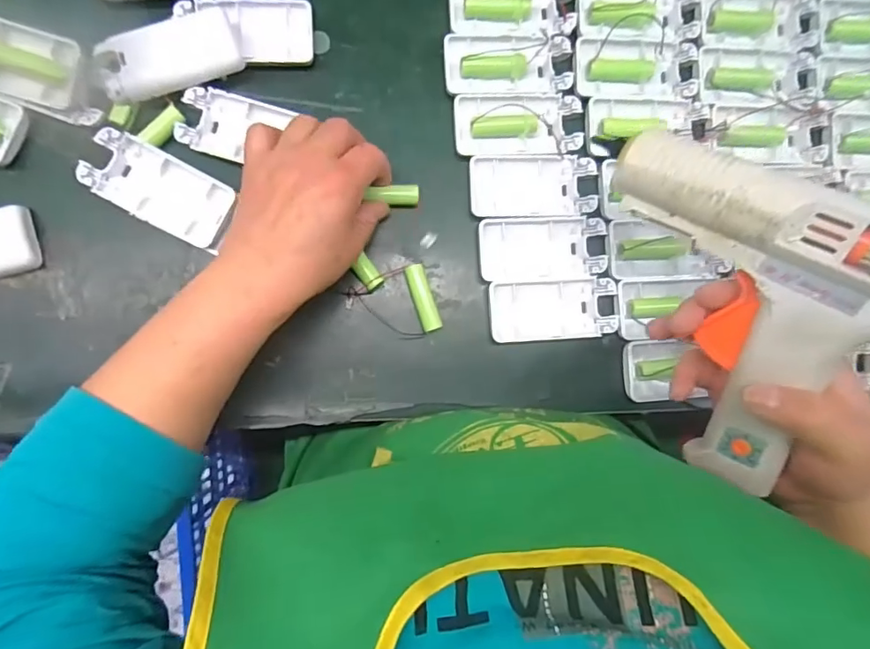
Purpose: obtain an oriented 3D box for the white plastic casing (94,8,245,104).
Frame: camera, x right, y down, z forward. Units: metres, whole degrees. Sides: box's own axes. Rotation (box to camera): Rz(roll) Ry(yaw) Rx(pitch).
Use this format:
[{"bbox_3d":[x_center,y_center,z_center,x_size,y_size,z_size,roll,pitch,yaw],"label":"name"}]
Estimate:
[{"bbox_3d":[-0.176,-0.179,0.341,0.089,0.012,0.038,-24,121,-10],"label":"white plastic casing"}]

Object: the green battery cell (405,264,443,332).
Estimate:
[{"bbox_3d":[-0.008,-0.019,0.373,0.014,0.011,0.050,-19,89,-6],"label":"green battery cell"}]

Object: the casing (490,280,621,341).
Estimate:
[{"bbox_3d":[0.087,-0.011,0.376,0.093,0.018,0.044,-2,88,-5],"label":"casing"}]

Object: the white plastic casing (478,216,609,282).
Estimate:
[{"bbox_3d":[0.080,-0.057,0.377,0.092,0.014,0.043,-4,88,-5],"label":"white plastic casing"}]

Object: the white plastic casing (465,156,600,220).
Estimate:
[{"bbox_3d":[0.072,-0.103,0.380,0.093,0.016,0.044,-3,88,-5],"label":"white plastic casing"}]

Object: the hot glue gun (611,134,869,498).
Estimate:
[{"bbox_3d":[0.185,-0.021,0.261,0.044,0.139,0.197,-25,93,-44],"label":"hot glue gun"}]

